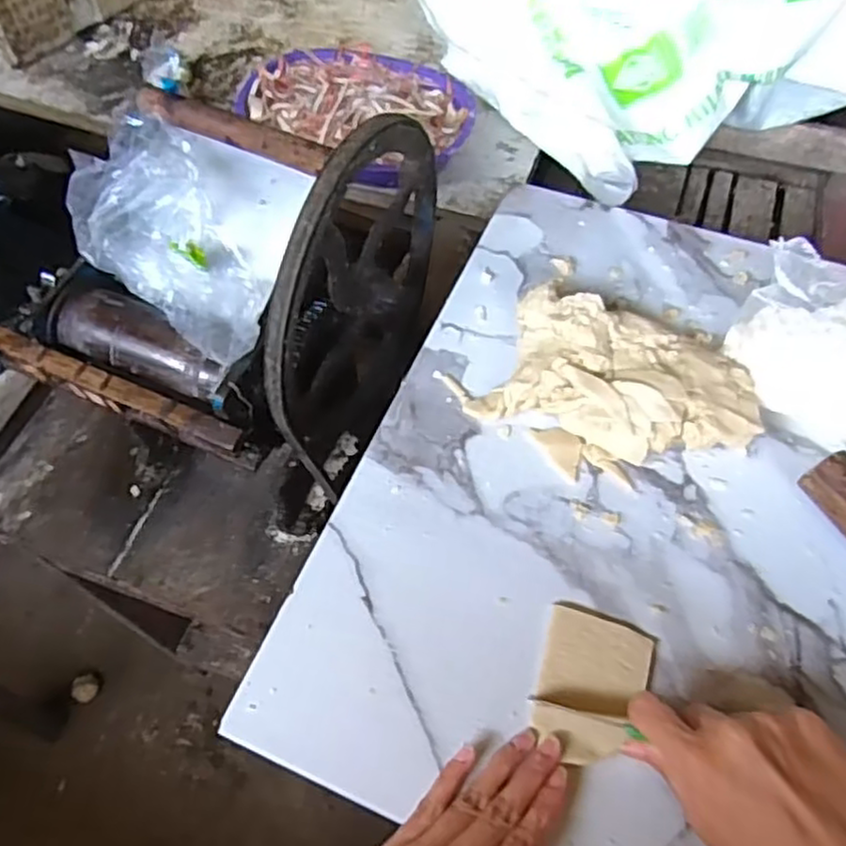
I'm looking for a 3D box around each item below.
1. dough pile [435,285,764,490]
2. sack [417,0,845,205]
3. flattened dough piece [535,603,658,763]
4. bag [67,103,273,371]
[{"bbox_3d":[0.127,-0.031,0.490,0.204,0.053,0.129,20,61,11],"label":"dough pile"},{"bbox_3d":[0.359,-0.527,0.933,0.653,0.220,0.404,-15,61,-9],"label":"sack"},{"bbox_3d":[0.096,0.150,0.404,0.057,0.006,0.079,15,61,8],"label":"flattened dough piece"},{"bbox_3d":[-0.174,-0.134,0.532,0.129,0.066,0.198,-33,89,-18],"label":"bag"}]

